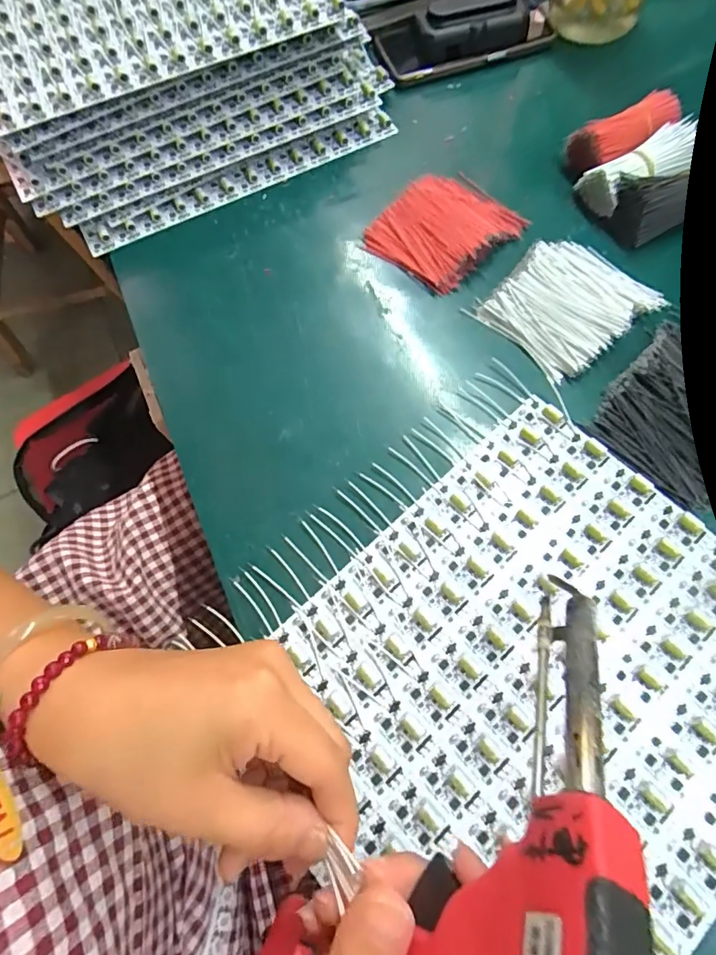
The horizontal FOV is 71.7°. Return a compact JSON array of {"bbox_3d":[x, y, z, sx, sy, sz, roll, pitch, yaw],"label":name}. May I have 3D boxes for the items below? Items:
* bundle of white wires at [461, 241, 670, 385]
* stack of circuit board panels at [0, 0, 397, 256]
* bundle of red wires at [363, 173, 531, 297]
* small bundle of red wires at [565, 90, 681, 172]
[{"bbox_3d":[0.157,-0.132,0.364,0.112,0.021,0.092,-38,72,-11],"label":"bundle of white wires"},{"bbox_3d":[-0.170,-0.386,0.458,0.328,0.096,0.306,-25,70,-7],"label":"stack of circuit board panels"},{"bbox_3d":[0.069,-0.200,0.398,0.102,0.026,0.085,-40,72,-12],"label":"bundle of red wires"},{"bbox_3d":[0.220,-0.283,0.412,0.094,0.035,0.040,-26,70,-7],"label":"small bundle of red wires"}]

